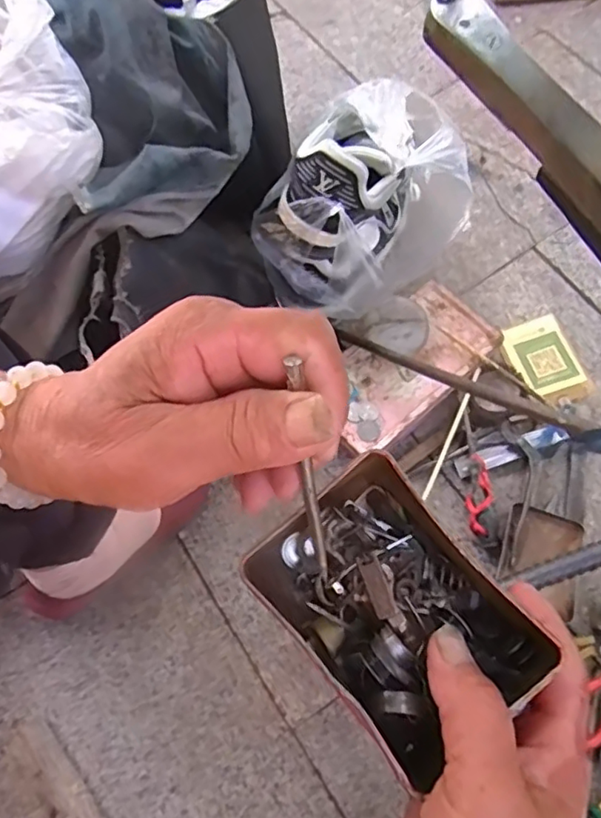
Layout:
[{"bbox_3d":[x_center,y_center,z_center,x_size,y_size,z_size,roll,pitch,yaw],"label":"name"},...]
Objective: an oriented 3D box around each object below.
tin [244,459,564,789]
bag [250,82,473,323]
[{"bbox_3d":[0.041,0.084,0.260,0.086,0.042,0.110,-37,71,-11],"label":"tin"},{"bbox_3d":[0.088,-0.239,0.700,0.150,0.194,0.265,42,76,17],"label":"bag"}]

